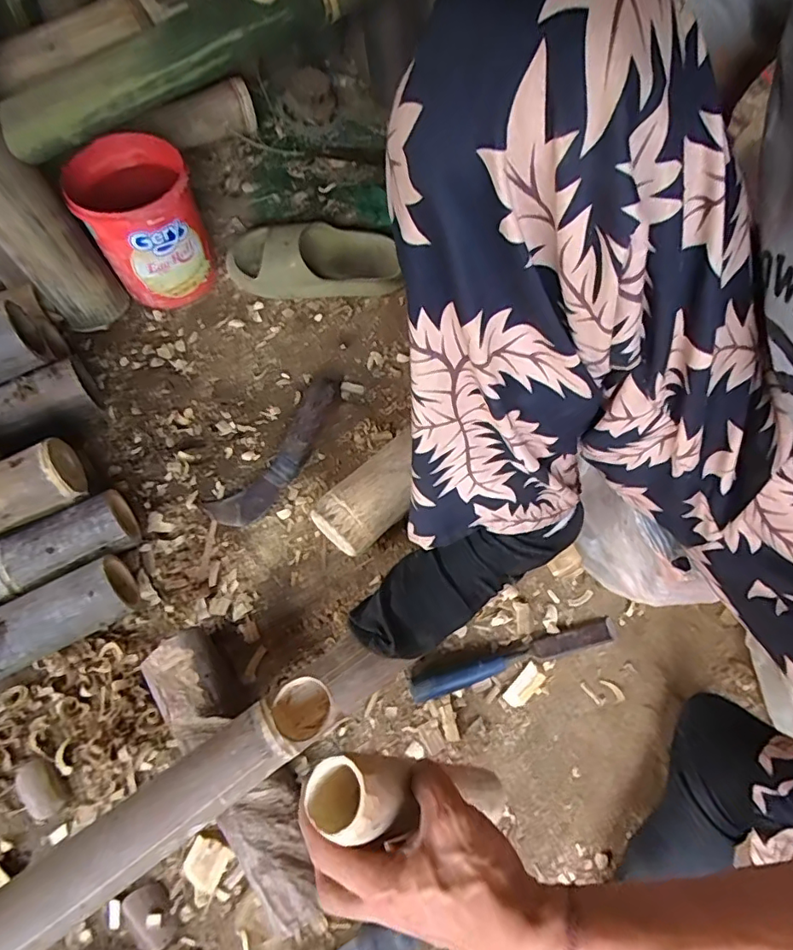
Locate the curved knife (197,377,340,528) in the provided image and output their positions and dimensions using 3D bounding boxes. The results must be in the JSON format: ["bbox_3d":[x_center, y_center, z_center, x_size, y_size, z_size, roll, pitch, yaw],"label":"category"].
[{"bbox_3d":[-0.139,-0.027,0.654,0.065,0.031,0.219,35,83,15],"label":"curved knife"}]

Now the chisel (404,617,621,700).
[{"bbox_3d":[0.126,0.192,0.565,0.228,0.020,0.024,-16,68,-7],"label":"chisel"}]

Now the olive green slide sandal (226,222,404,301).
[{"bbox_3d":[-0.113,-0.301,0.754,0.229,0.062,0.092,-5,67,-2],"label":"olive green slide sandal"}]

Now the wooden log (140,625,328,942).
[{"bbox_3d":[-0.151,0.278,0.508,0.077,0.054,0.273,-33,71,-13],"label":"wooden log"}]

